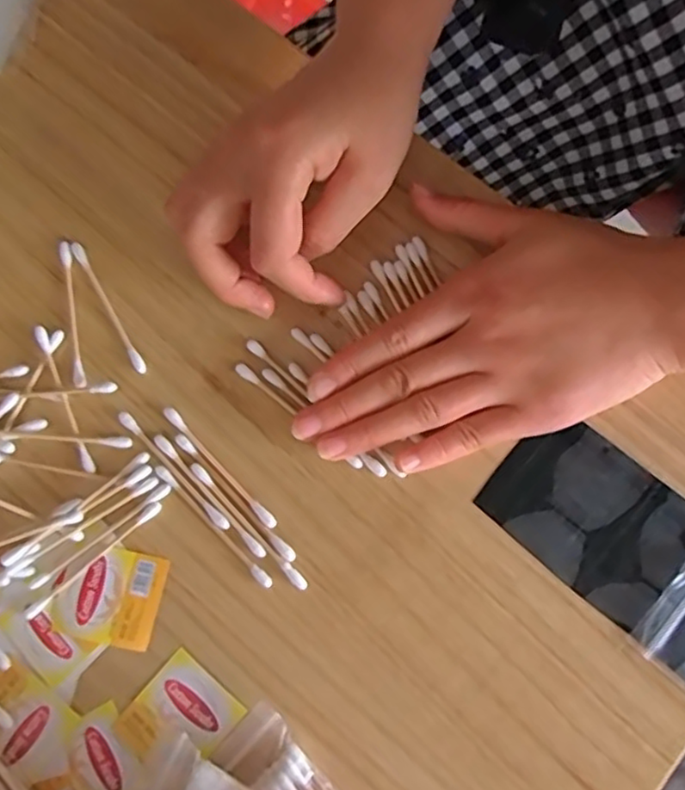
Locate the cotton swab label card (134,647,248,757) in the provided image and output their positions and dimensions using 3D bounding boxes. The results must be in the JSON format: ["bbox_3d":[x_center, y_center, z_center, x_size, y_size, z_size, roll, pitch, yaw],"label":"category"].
[{"bbox_3d":[-0.064,0.129,0.276,0.038,0.004,0.028,40,83,8],"label":"cotton swab label card"}]

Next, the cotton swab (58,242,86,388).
[{"bbox_3d":[-0.125,-0.037,0.305,0.006,0.004,0.070,-10,79,-1],"label":"cotton swab"}]

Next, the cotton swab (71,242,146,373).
[{"bbox_3d":[-0.108,-0.041,0.306,0.005,0.004,0.071,-30,80,-4],"label":"cotton swab"}]

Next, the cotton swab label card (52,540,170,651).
[{"bbox_3d":[-0.099,0.085,0.282,0.040,0.004,0.038,14,80,4],"label":"cotton swab label card"}]

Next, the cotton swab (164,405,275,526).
[{"bbox_3d":[-0.054,0.031,0.290,0.005,0.004,0.070,-43,82,-6],"label":"cotton swab"}]

